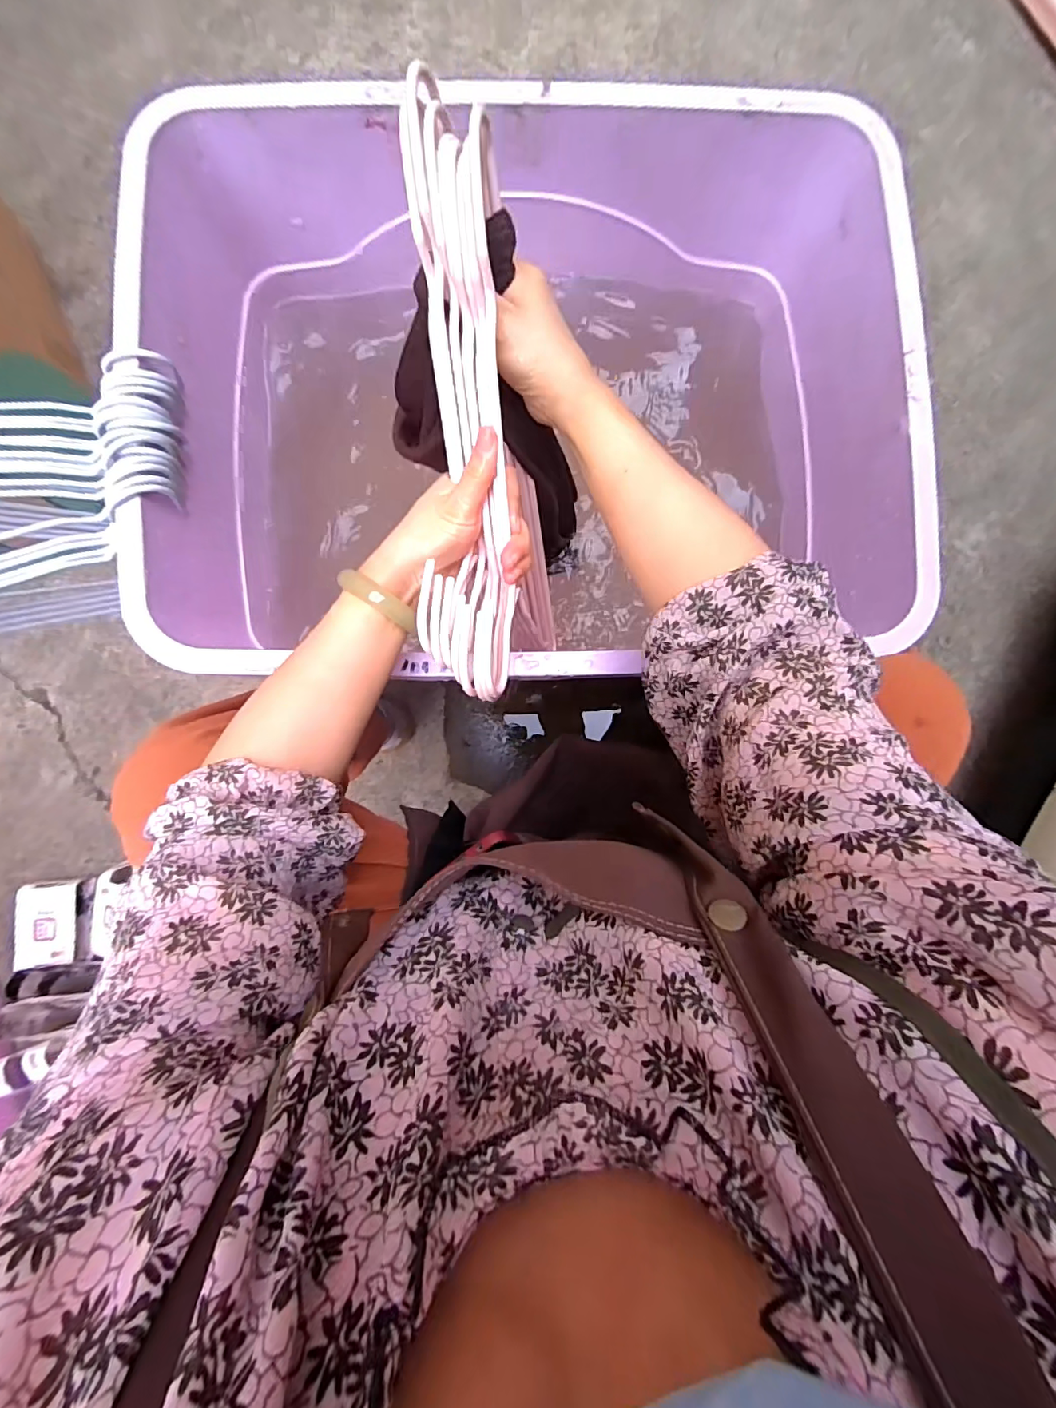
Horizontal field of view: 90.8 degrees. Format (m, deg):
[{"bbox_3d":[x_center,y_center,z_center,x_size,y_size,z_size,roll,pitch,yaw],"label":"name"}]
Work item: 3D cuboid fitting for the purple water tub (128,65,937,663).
[{"bbox_3d":[0.000,-0.308,0.553,0.682,0.216,0.571,-2,88,3],"label":"purple water tub"}]

